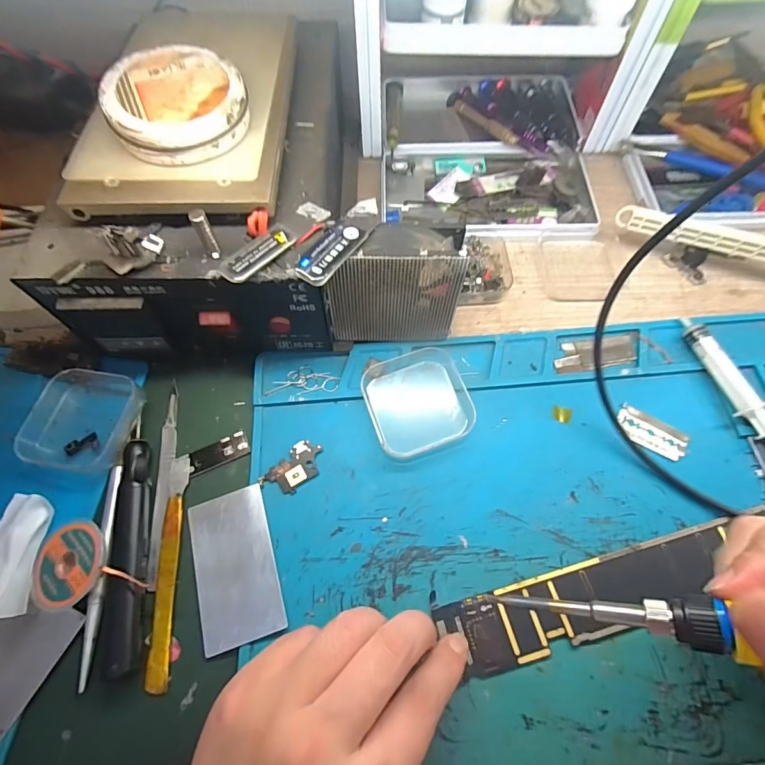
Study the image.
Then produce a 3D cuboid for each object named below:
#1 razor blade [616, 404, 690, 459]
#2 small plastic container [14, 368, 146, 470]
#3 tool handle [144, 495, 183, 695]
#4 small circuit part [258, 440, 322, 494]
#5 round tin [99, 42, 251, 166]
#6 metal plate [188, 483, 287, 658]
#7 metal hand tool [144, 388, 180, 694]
[{"bbox_3d":[0.172,0.032,0.268,0.042,0.004,0.023,31,68,14],"label":"razor blade"},{"bbox_3d":[-0.189,0.022,0.267,0.063,0.018,0.062,5,65,3],"label":"small plastic container"},{"bbox_3d":[-0.120,0.114,0.233,0.011,0.005,0.097,-5,65,-2],"label":"tool handle"},{"bbox_3d":[-0.054,0.053,0.259,0.023,0.004,0.038,38,70,16],"label":"small circuit part"},{"bbox_3d":[-0.112,-0.154,0.232,0.070,0.027,0.073,0,65,0],"label":"round tin"},{"bbox_3d":[-0.084,0.103,0.237,0.045,0.004,0.079,-16,66,-8],"label":"metal plate"},{"bbox_3d":[-0.135,0.059,0.260,0.009,0.005,0.124,-7,65,-3],"label":"metal hand tool"}]

